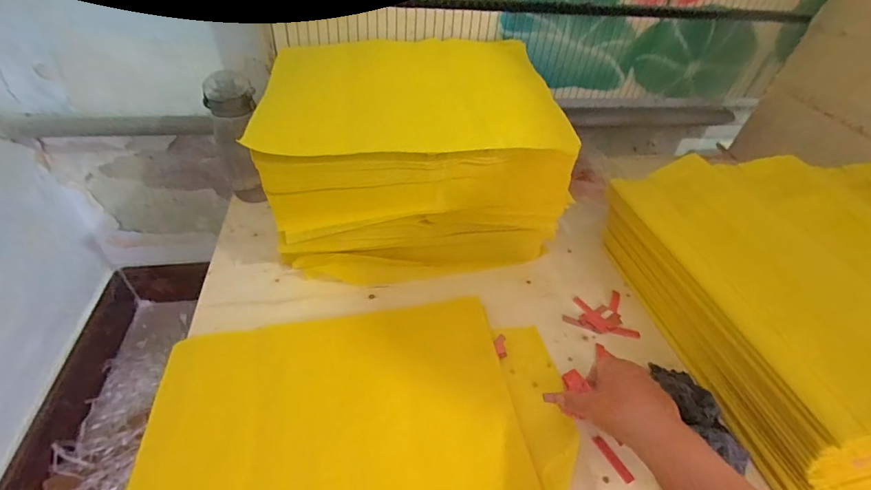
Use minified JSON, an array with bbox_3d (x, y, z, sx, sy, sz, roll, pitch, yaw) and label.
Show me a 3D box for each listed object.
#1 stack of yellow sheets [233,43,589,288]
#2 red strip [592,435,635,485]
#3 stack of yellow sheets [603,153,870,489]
[{"bbox_3d":[-0.030,-0.132,0.596,0.367,0.219,0.295,-4,44,-10],"label":"stack of yellow sheets"},{"bbox_3d":[0.174,0.210,0.408,0.010,0.004,0.047,-25,51,-16],"label":"red strip"},{"bbox_3d":[0.482,0.051,0.487,0.421,0.152,0.374,-4,44,-10],"label":"stack of yellow sheets"}]

